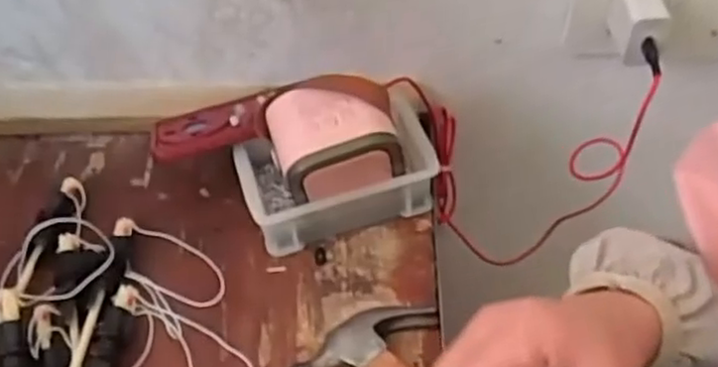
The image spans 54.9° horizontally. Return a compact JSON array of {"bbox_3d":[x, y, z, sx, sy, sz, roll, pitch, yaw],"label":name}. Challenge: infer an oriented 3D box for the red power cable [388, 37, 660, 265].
[{"bbox_3d":[0.129,-0.026,0.617,0.200,0.259,0.066,16,54,16],"label":"red power cable"}]

